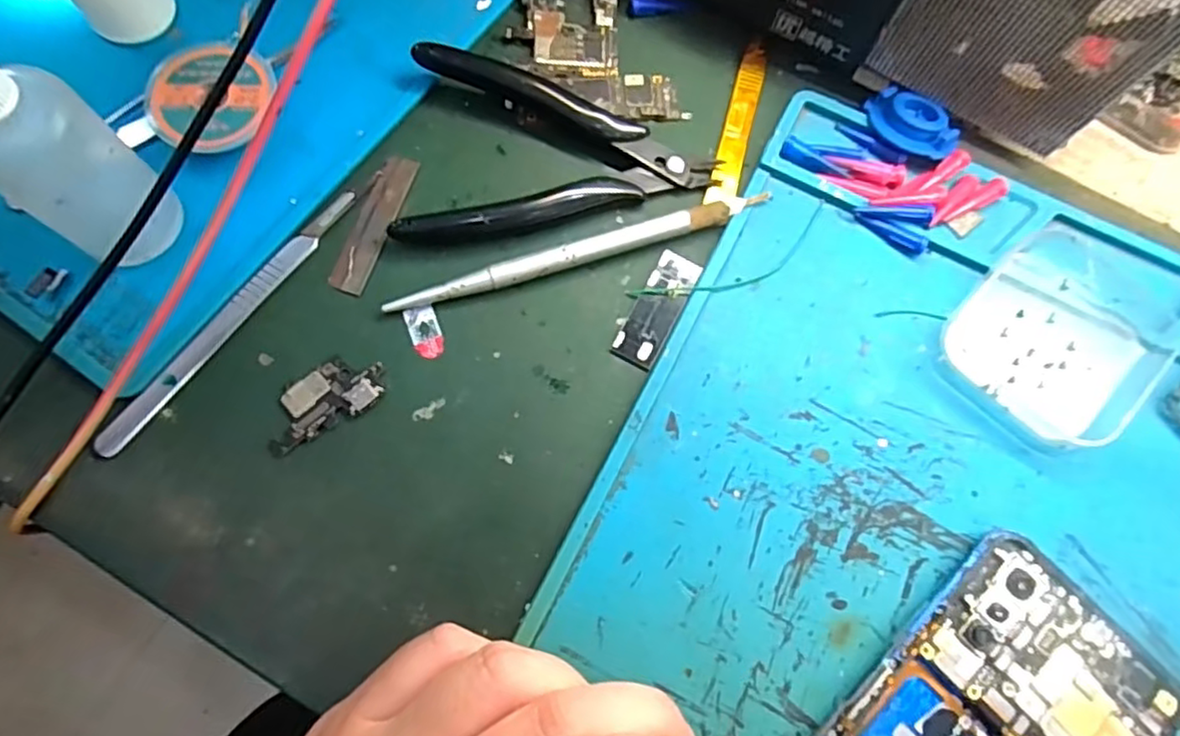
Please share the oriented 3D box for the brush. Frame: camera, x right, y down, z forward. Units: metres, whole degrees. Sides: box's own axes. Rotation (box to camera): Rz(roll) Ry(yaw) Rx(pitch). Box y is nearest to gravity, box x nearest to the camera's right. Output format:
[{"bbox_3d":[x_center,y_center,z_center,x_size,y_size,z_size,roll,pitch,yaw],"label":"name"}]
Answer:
[{"bbox_3d":[-0.002,-0.042,0.240,0.142,0.008,0.008,-17,75,-6],"label":"brush"}]

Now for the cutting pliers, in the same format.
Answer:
[{"bbox_3d":[-0.010,-0.082,0.245,0.113,0.016,0.071,1,74,-1],"label":"cutting pliers"}]

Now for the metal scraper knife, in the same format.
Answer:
[{"bbox_3d":[-0.121,-0.022,0.231,0.009,0.005,0.127,36,76,8],"label":"metal scraper knife"}]

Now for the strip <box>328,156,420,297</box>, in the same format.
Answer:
[{"bbox_3d":[-0.079,-0.053,0.243,0.013,0.004,0.056,19,75,4],"label":"strip"}]

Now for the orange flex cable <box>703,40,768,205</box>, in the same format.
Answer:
[{"bbox_3d":[0.059,-0.097,0.261,0.011,0.004,0.076,16,74,3],"label":"orange flex cable"}]

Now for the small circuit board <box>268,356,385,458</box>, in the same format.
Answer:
[{"bbox_3d":[-0.090,0.010,0.223,0.041,0.004,0.021,-30,77,-9],"label":"small circuit board"}]

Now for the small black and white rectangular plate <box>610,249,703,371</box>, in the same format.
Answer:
[{"bbox_3d":[0.024,-0.022,0.238,0.016,0.004,0.045,28,75,6],"label":"small black and white rectangular plate"}]

